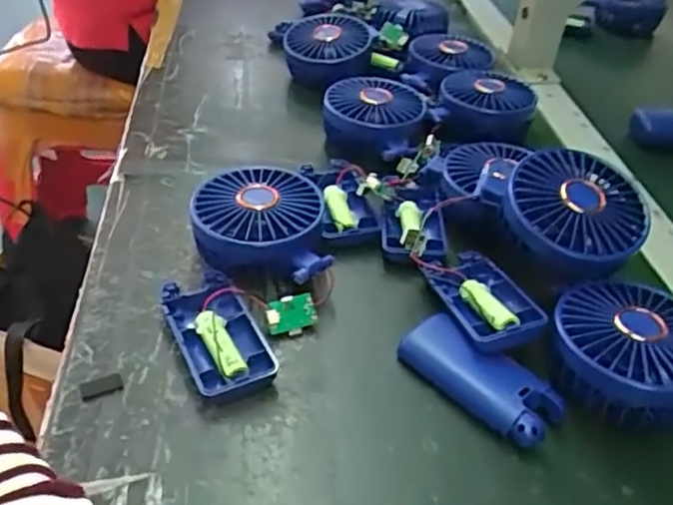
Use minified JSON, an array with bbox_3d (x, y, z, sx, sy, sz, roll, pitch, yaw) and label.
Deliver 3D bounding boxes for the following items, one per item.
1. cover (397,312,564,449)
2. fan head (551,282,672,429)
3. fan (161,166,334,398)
[{"bbox_3d":[0.082,0.073,0.370,0.038,0.023,0.091,-30,51,-34],"label":"cover"},{"bbox_3d":[0.170,0.059,0.373,0.085,0.050,0.079,3,40,-2],"label":"fan head"},{"bbox_3d":[-0.058,0.006,0.417,0.094,0.047,0.189,6,40,2],"label":"fan"}]

